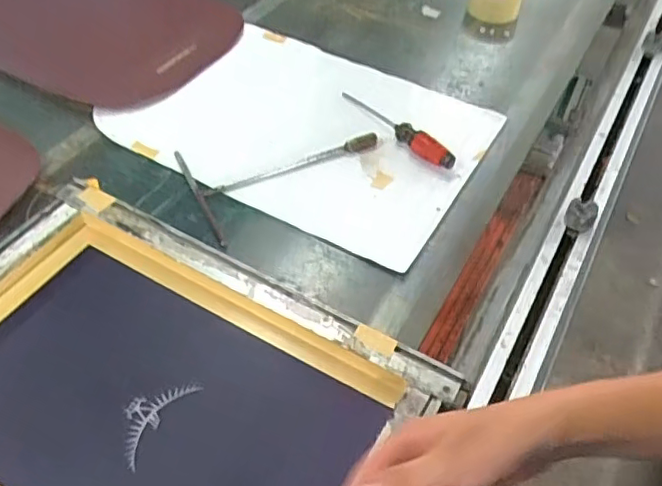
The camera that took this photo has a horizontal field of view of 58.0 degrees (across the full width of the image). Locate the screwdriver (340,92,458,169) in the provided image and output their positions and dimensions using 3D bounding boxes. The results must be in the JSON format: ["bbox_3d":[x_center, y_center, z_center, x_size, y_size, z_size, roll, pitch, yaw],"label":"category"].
[{"bbox_3d":[0.104,-0.180,0.936,0.040,0.031,0.233,-28,56,-24],"label":"screwdriver"}]

